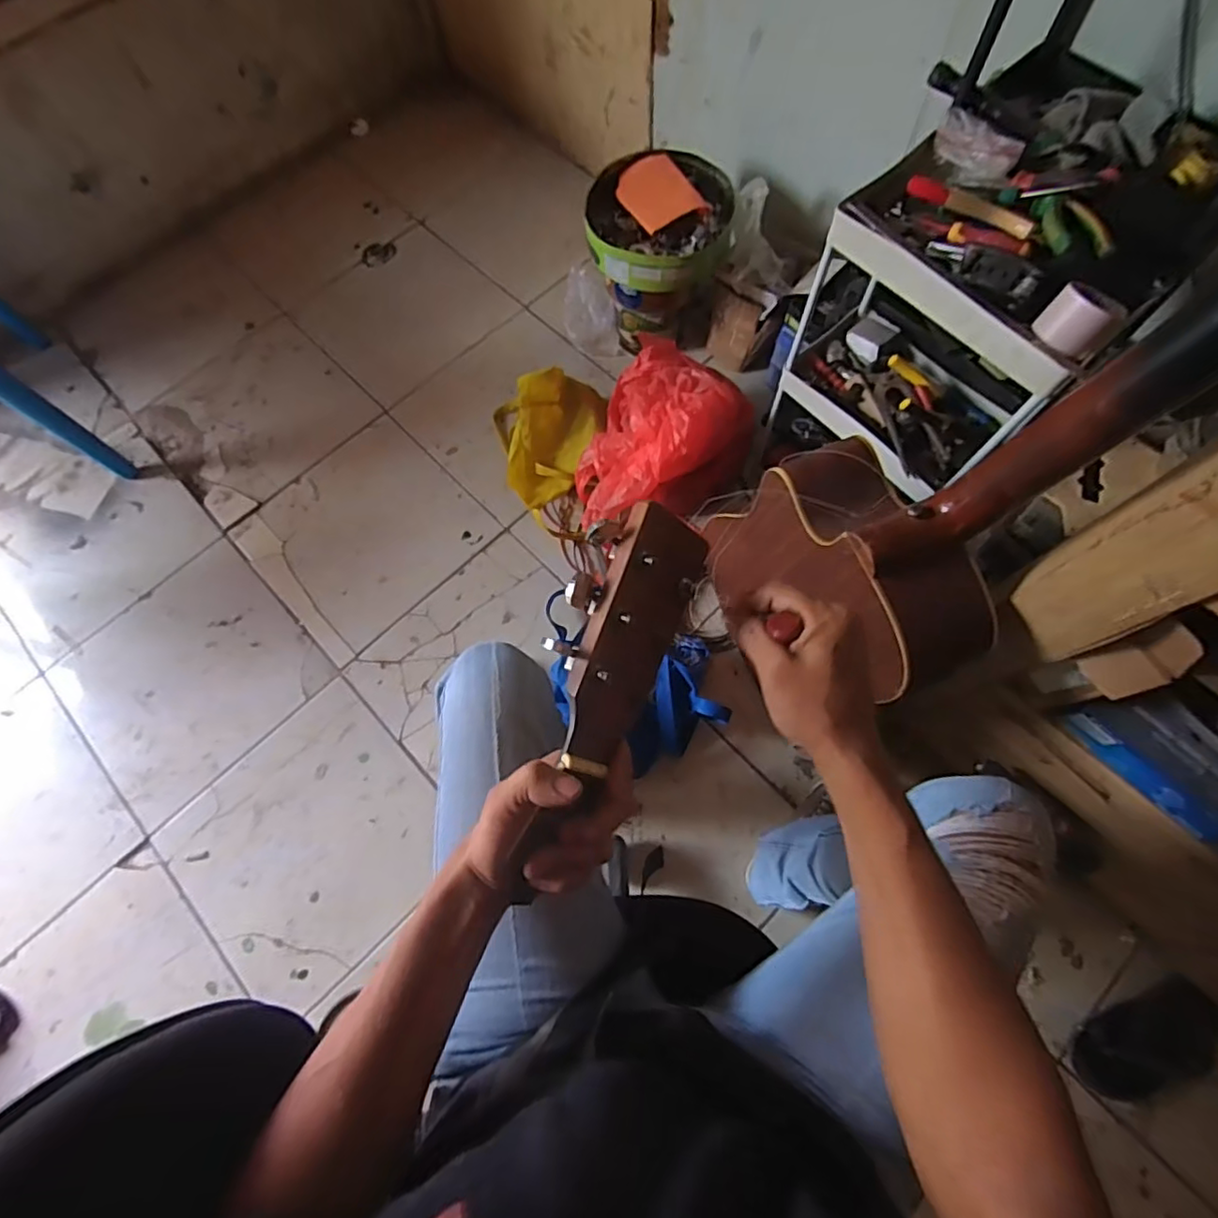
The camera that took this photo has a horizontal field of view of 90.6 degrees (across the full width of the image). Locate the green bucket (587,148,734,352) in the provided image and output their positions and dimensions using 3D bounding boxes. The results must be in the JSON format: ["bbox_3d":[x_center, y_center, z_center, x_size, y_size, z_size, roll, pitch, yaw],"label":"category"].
[{"bbox_3d":[0.095,-0.669,1.170,0.255,0.272,0.252,-1,70,2],"label":"green bucket"}]

